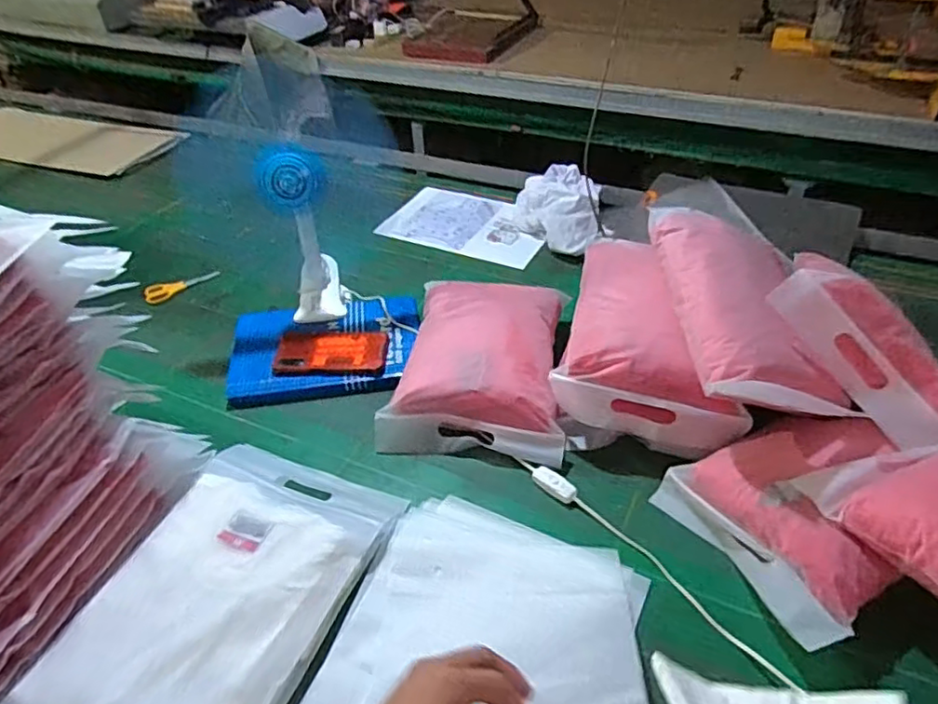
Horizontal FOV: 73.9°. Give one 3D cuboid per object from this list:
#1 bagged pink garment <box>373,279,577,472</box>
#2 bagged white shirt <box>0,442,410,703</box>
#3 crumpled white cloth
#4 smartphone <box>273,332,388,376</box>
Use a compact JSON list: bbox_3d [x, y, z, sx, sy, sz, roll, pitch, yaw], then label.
[{"bbox_3d":[0.018,0.010,0.858,0.222,0.082,0.283,4,42,9],"label":"bagged pink garment"},{"bbox_3d":[-0.247,0.243,0.622,0.225,0.038,0.350,15,44,20],"label":"bagged white shirt"},{"bbox_3d":[0.165,-0.270,1.184,0.164,0.076,0.245,5,42,10],"label":"crumpled white cloth"},{"bbox_3d":[-0.197,0.001,0.905,0.157,0.012,0.079,-1,45,2],"label":"smartphone"}]

